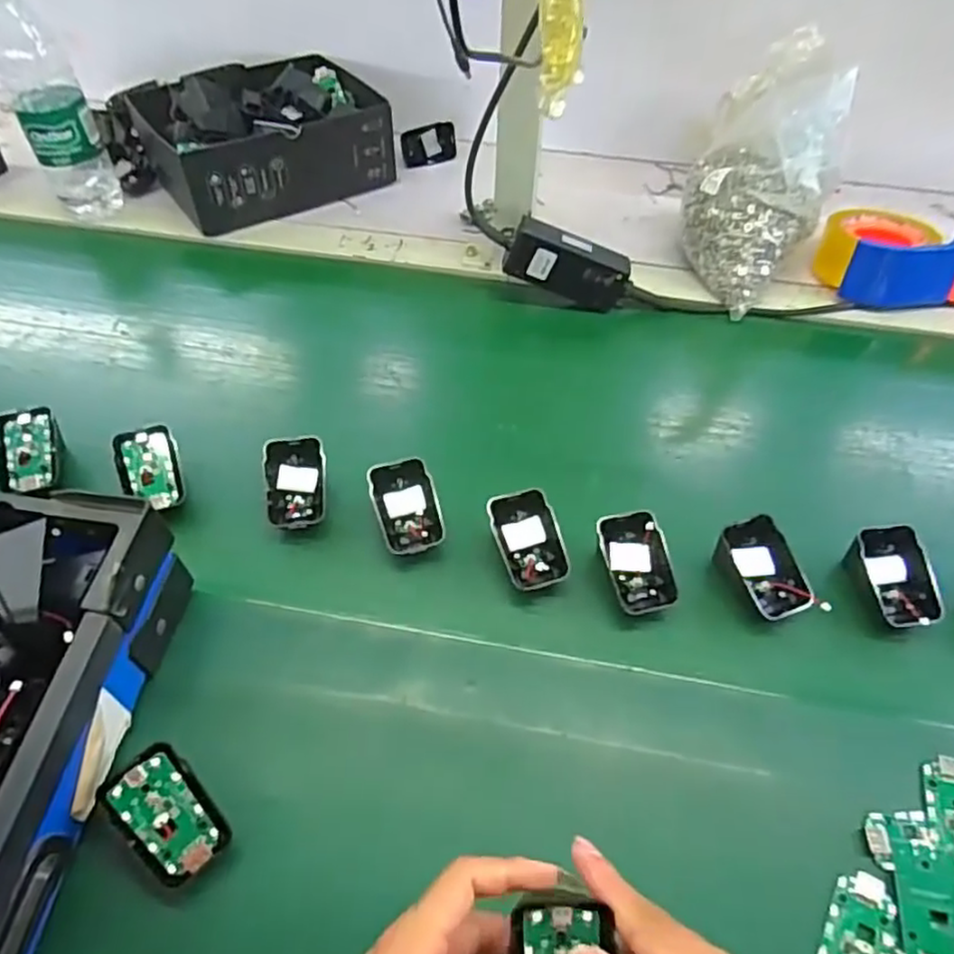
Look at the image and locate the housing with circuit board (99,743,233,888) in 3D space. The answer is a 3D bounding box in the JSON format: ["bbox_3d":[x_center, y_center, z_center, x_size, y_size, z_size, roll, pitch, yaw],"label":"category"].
[{"bbox_3d":[-0.166,0.180,0.368,0.042,0.011,0.067,-36,95,-31],"label":"housing with circuit board"}]

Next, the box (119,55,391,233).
[{"bbox_3d":[-0.234,-0.392,0.789,0.253,0.091,0.183,-28,58,-22],"label":"box"}]

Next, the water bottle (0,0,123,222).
[{"bbox_3d":[-0.425,-0.370,0.686,0.061,0.224,0.059,-24,57,-19],"label":"water bottle"}]

